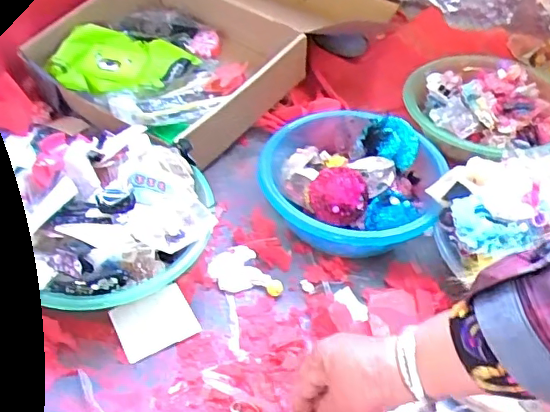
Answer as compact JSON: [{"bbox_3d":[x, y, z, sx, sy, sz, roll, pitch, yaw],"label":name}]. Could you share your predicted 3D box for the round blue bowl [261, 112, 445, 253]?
[{"bbox_3d":[0.086,-0.023,0.693,0.216,0.089,0.213,2,45,-2],"label":"round blue bowl"}]

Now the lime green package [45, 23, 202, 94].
[{"bbox_3d":[-0.245,-0.218,0.848,0.203,0.029,0.139,17,46,14],"label":"lime green package"}]

